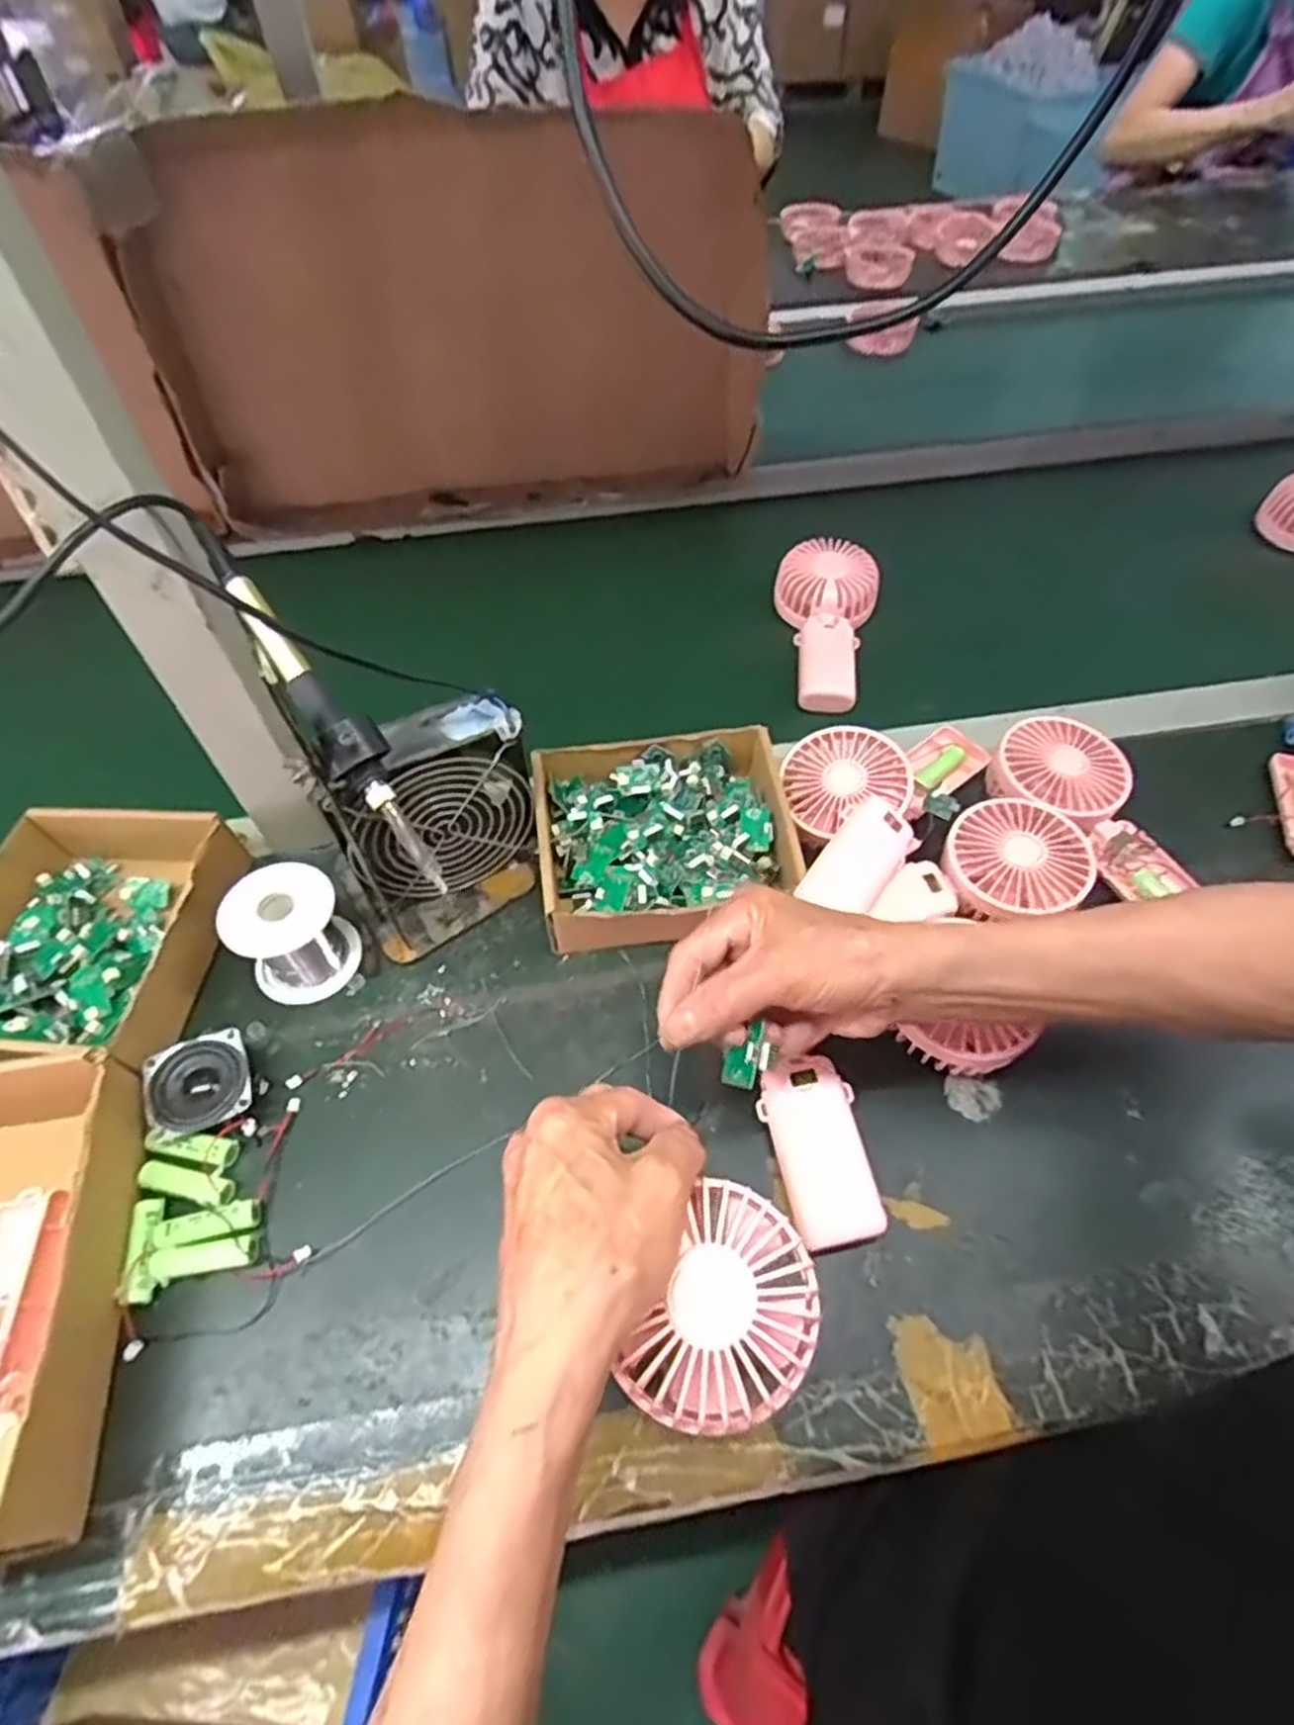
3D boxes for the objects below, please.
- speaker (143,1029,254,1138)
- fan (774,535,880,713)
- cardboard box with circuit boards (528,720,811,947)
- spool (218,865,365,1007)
[{"bbox_3d":[-0.257,0.130,0.454,0.053,0.023,0.054,-21,56,-14],"label":"speaker"},{"bbox_3d":[0.155,-0.202,0.684,0.085,0.037,0.173,6,68,3],"label":"fan"},{"bbox_3d":[0.013,-0.013,0.538,0.170,0.058,0.152,-5,54,-3],"label":"cardboard box with circuit boards"},{"bbox_3d":[-0.219,0.045,0.488,0.065,0.067,0.057,-32,60,-20],"label":"spool"}]

